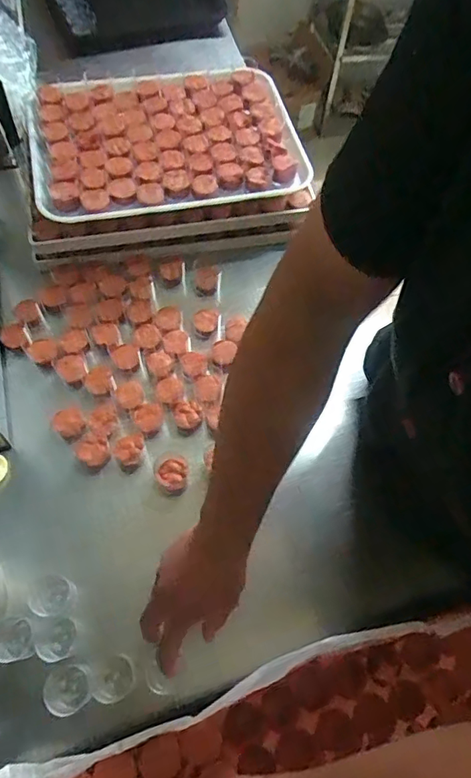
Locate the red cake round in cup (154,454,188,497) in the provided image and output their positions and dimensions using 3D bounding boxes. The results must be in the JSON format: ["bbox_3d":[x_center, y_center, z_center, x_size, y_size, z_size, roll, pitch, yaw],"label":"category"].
[{"bbox_3d":[-0.085,0.114,0.655,0.042,0.024,0.052,-11,64,-10],"label":"red cake round in cup"}]

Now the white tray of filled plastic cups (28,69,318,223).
[{"bbox_3d":[-0.117,-0.415,0.800,0.408,0.034,0.302,-12,64,-10],"label":"white tray of filled plastic cups"}]

